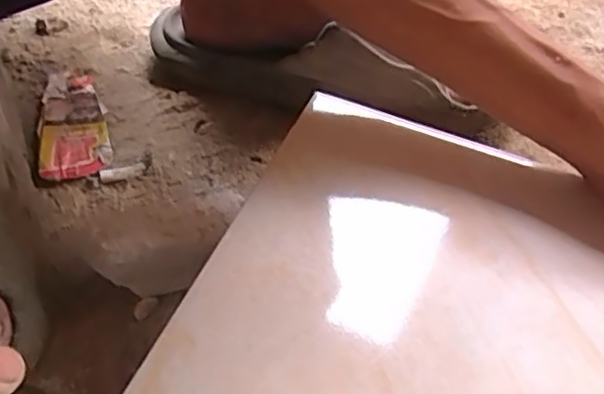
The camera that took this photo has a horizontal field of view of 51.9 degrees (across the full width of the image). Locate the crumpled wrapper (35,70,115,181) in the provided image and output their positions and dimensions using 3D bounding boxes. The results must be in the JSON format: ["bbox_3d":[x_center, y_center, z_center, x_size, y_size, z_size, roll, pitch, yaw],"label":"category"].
[{"bbox_3d":[-0.186,-0.063,0.503,0.052,0.005,0.121,-10,52,-13],"label":"crumpled wrapper"}]

